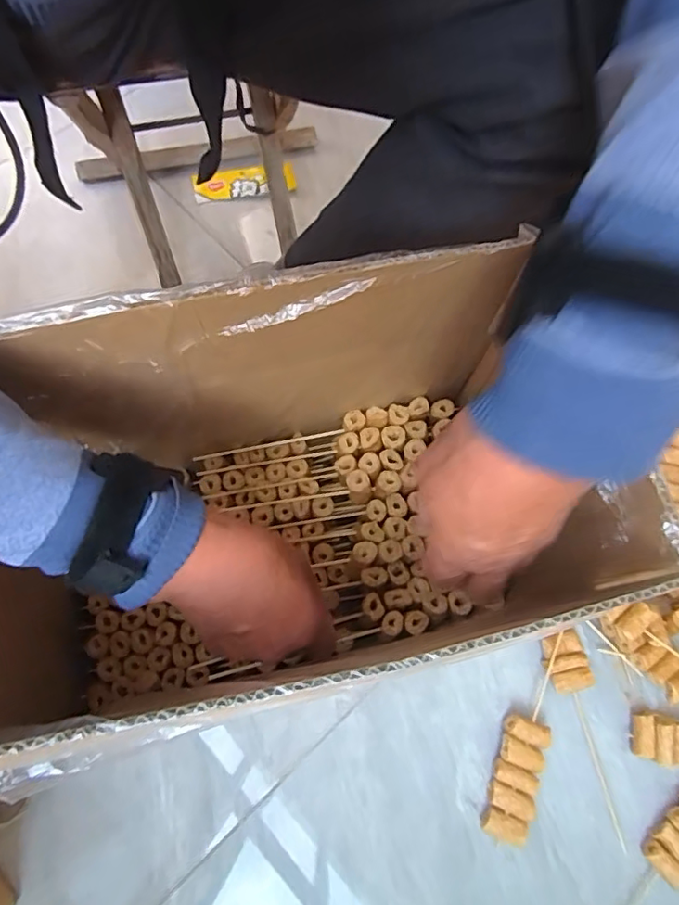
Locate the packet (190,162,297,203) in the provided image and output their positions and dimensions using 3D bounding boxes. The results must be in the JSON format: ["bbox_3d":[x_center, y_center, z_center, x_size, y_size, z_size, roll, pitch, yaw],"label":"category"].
[{"bbox_3d":[-0.127,-0.358,0.727,0.134,0.015,0.039,-7,70,-4],"label":"packet"}]

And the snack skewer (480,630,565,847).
[{"bbox_3d":[0.171,0.260,0.510,0.040,0.025,0.178,20,70,5],"label":"snack skewer"}]

